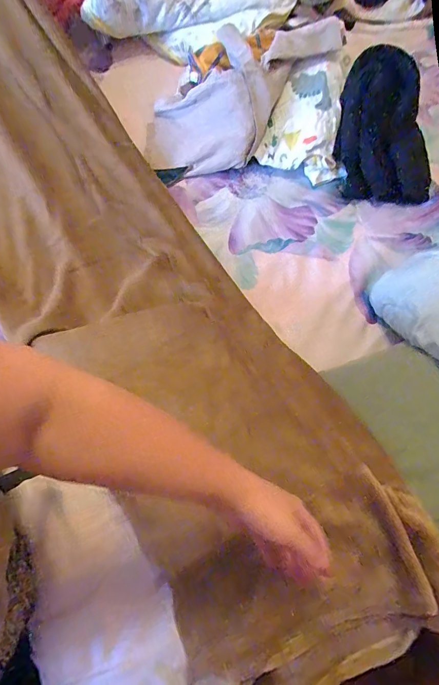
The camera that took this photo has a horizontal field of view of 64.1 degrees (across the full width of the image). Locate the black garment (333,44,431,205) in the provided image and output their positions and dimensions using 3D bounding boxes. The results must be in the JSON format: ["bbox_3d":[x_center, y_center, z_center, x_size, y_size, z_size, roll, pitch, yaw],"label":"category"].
[{"bbox_3d":[0.363,-0.469,0.757,0.210,0.069,0.328,6,76,2],"label":"black garment"}]

